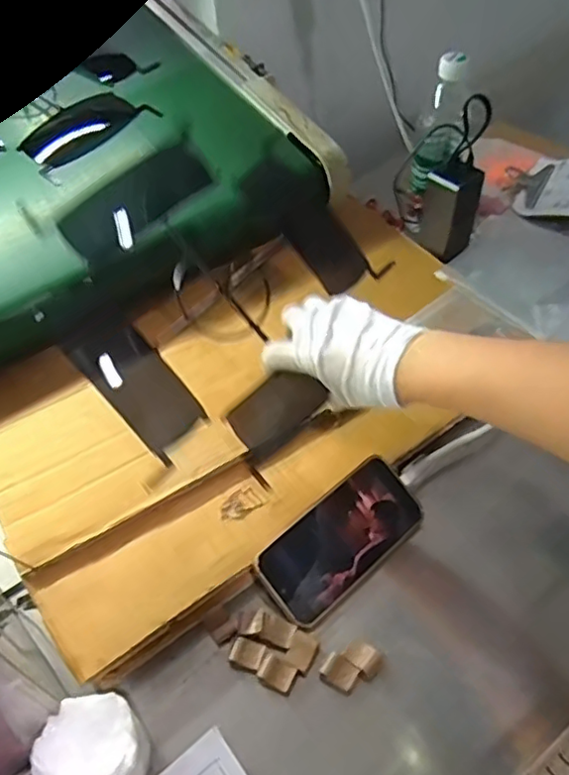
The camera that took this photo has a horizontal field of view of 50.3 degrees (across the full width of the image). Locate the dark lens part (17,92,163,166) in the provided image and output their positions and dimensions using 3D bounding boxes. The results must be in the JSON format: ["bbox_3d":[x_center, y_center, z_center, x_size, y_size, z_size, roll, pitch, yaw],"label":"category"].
[{"bbox_3d":[-0.252,-0.329,0.765,0.081,0.024,0.161,33,58,27],"label":"dark lens part"}]

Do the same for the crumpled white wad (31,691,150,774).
[{"bbox_3d":[-0.132,0.256,0.421,0.063,0.053,0.068,-1,49,1],"label":"crumpled white wad"}]

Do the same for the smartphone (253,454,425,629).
[{"bbox_3d":[0.053,0.133,0.535,0.157,0.013,0.077,-36,82,-25],"label":"smartphone"}]

